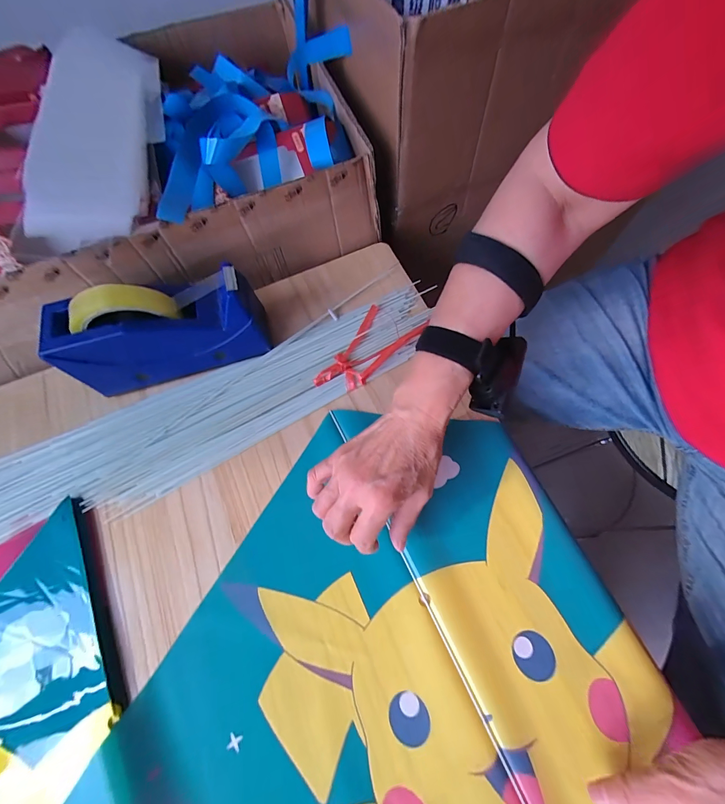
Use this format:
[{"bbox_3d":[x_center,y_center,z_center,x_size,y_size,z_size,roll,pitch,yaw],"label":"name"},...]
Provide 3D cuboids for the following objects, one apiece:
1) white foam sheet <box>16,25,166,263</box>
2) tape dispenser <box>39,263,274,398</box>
[{"bbox_3d":[-0.303,-0.332,0.401,0.121,0.042,0.383,-5,69,1],"label":"white foam sheet"},{"bbox_3d":[-0.210,-0.080,0.370,0.207,0.111,0.068,-15,69,-3],"label":"tape dispenser"}]

